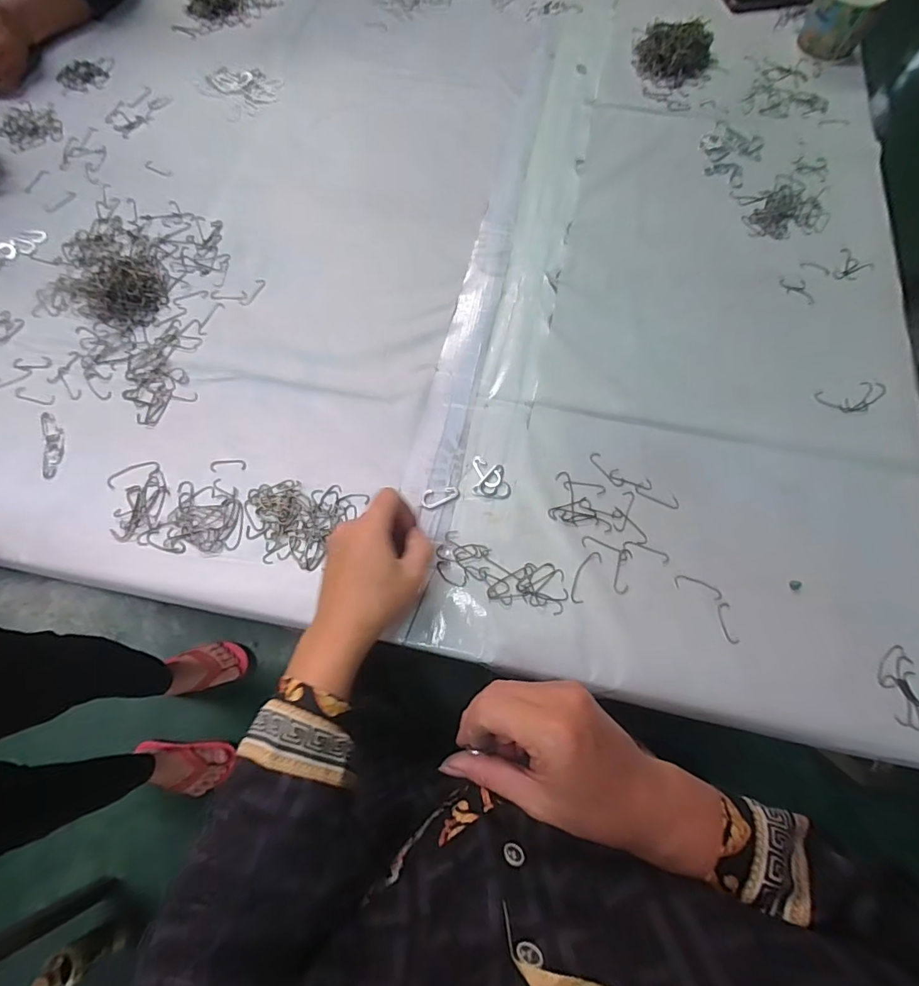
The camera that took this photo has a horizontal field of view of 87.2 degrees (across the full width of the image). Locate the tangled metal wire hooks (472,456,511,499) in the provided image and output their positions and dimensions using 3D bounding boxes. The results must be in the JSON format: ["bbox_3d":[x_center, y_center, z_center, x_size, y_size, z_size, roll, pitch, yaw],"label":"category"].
[{"bbox_3d":[0.032,-0.016,0.471,0.036,0.004,0.043,2,69,2],"label":"tangled metal wire hooks"}]

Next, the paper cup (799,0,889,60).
[{"bbox_3d":[0.514,-0.641,0.654,0.081,0.085,0.075,0,69,1],"label":"paper cup"}]

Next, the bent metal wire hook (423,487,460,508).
[{"bbox_3d":[-0.018,0.004,0.463,0.036,0.004,0.019,-8,69,-2],"label":"bent metal wire hook"}]

